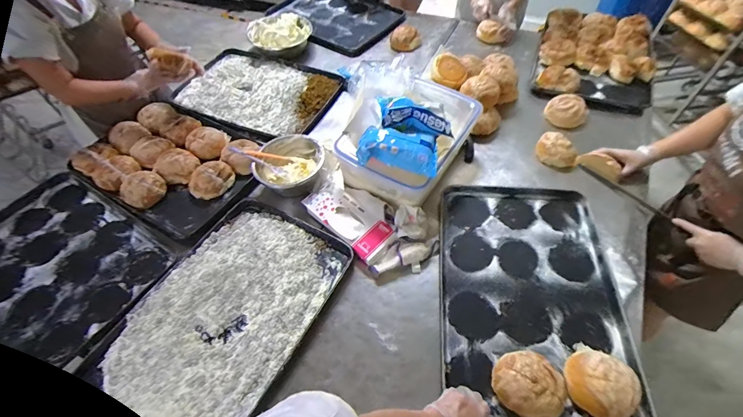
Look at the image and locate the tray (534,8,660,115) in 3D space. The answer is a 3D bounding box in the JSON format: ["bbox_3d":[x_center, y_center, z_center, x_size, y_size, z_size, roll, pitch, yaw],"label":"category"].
[{"bbox_3d":[0.825,-0.573,1.303,0.381,0.088,0.518,14,56,15],"label":"tray"}]

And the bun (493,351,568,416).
[{"bbox_3d":[0.313,0.350,0.697,0.121,0.053,0.128,-18,54,-9],"label":"bun"}]

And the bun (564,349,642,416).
[{"bbox_3d":[0.450,0.346,0.691,0.117,0.063,0.121,-2,53,3],"label":"bun"}]

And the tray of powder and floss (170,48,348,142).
[{"bbox_3d":[-0.415,-0.441,1.328,0.567,0.045,0.410,18,57,17],"label":"tray of powder and floss"}]

